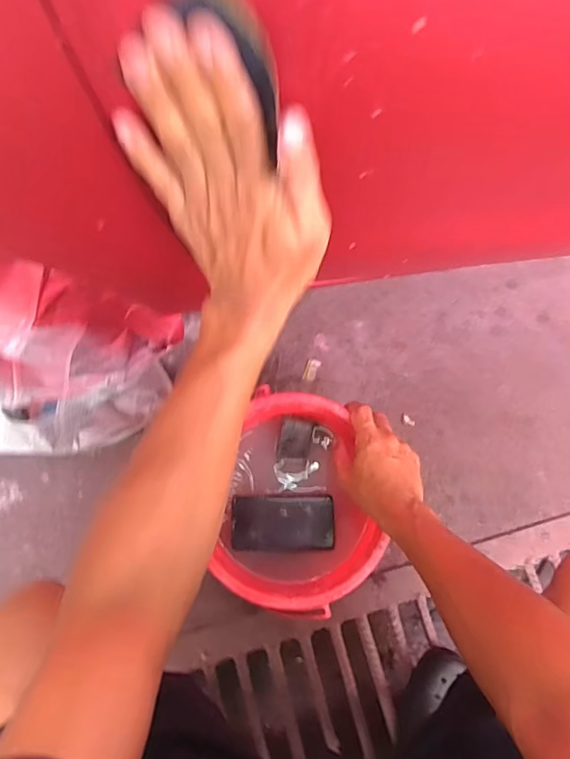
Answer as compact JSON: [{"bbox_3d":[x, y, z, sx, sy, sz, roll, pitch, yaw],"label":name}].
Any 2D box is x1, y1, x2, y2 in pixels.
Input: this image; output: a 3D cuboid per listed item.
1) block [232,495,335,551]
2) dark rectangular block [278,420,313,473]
[{"bbox_3d":[-0.002,0.184,0.619,0.127,0.012,0.065,-1,74,-1],"label":"block"},{"bbox_3d":[0.013,0.089,0.651,0.041,0.020,0.071,7,96,-7],"label":"dark rectangular block"}]

